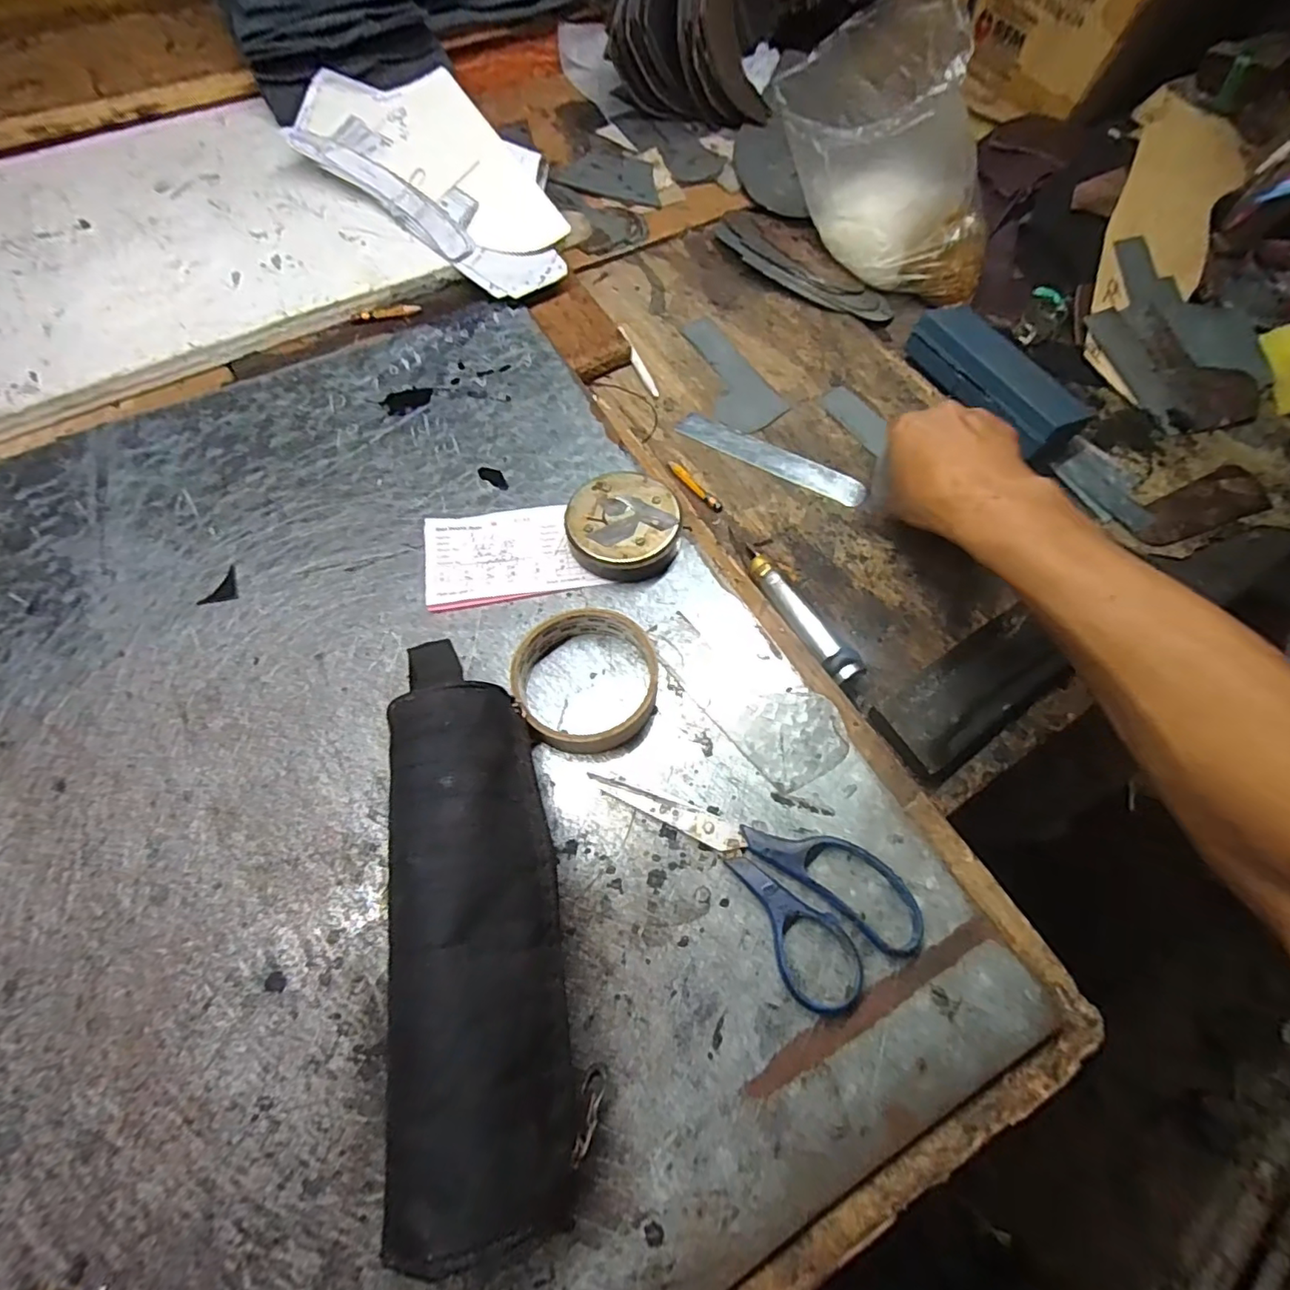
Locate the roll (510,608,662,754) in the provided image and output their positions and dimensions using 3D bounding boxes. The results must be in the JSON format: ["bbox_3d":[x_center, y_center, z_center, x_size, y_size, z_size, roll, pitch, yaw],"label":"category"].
[{"bbox_3d":[-0.035,0.022,0.344,0.082,0.026,0.086,1,67,-3],"label":"roll"}]

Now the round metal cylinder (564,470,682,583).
[{"bbox_3d":[-0.014,-0.079,0.395,0.074,0.026,0.073,1,67,-3],"label":"round metal cylinder"}]

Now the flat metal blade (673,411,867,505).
[{"bbox_3d":[0.101,-0.150,0.472,0.156,0.004,0.028,28,70,13],"label":"flat metal blade"}]

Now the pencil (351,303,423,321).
[{"bbox_3d":[-0.221,-0.284,0.503,0.055,0.009,0.008,-13,69,-9],"label":"pencil"}]

